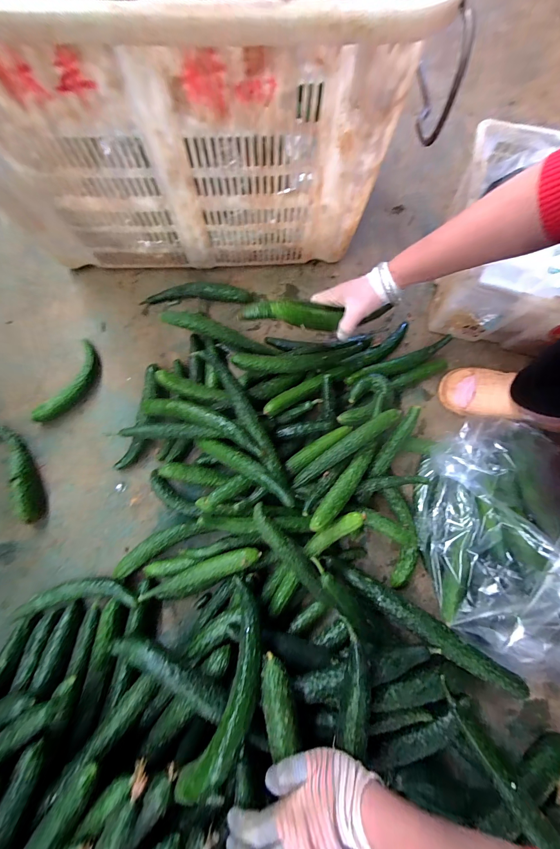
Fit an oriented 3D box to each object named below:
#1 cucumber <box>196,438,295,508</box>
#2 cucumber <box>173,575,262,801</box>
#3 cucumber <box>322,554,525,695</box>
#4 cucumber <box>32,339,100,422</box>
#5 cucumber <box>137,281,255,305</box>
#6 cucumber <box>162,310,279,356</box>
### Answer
[{"bbox_3d":[-0.055,0.064,0.454,0.199,0.025,0.028,26,76,32],"label":"cucumber"},{"bbox_3d":[-0.061,0.325,0.368,0.064,0.066,0.230,16,60,2],"label":"cucumber"},{"bbox_3d":[0.205,0.290,0.431,0.297,0.049,0.039,34,78,6],"label":"cucumber"},{"bbox_3d":[-0.379,-0.074,0.540,0.050,0.031,0.164,23,78,4],"label":"cucumber"},{"bbox_3d":[-0.165,-0.264,0.593,0.213,0.030,0.036,0,77,-2],"label":"cucumber"},{"bbox_3d":[-0.112,-0.169,0.559,0.217,0.031,0.040,18,77,-11],"label":"cucumber"}]

